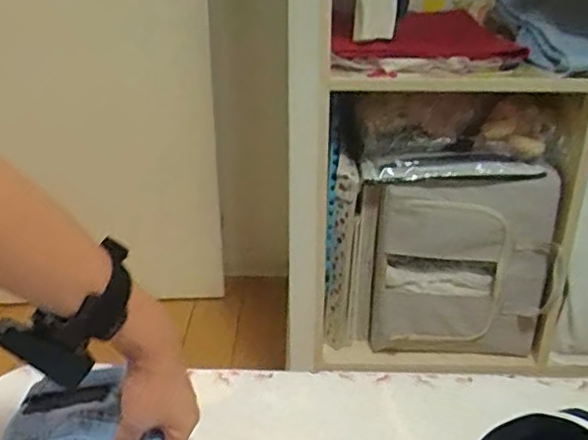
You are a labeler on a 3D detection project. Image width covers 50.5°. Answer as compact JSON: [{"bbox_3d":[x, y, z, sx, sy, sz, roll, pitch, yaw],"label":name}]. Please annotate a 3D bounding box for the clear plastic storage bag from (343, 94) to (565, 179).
[{"bbox_3d":[0.288,-0.163,1.170,0.384,0.145,0.089,-2,26,-2],"label":"clear plastic storage bag"}]

